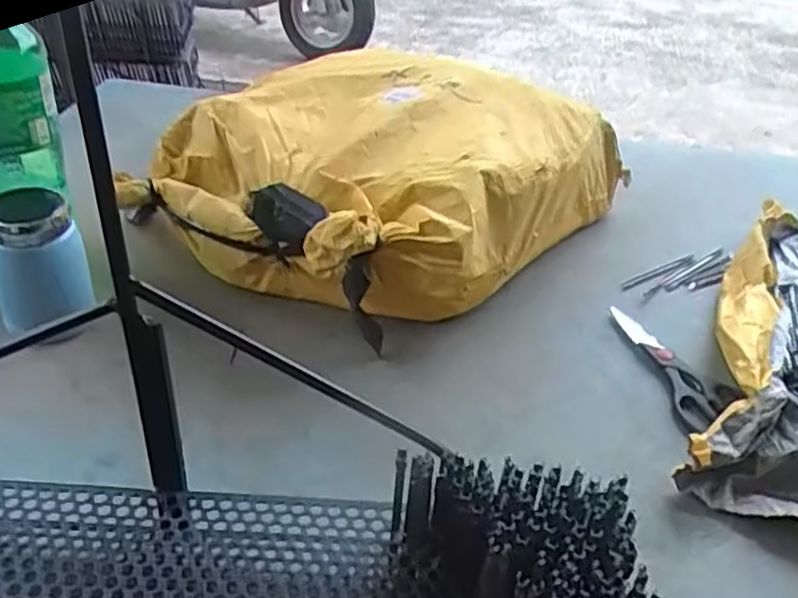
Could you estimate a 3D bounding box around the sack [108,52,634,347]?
[{"bbox_3d":[-0.012,-0.160,0.921,0.404,0.183,0.536,29,43,30],"label":"sack"}]

